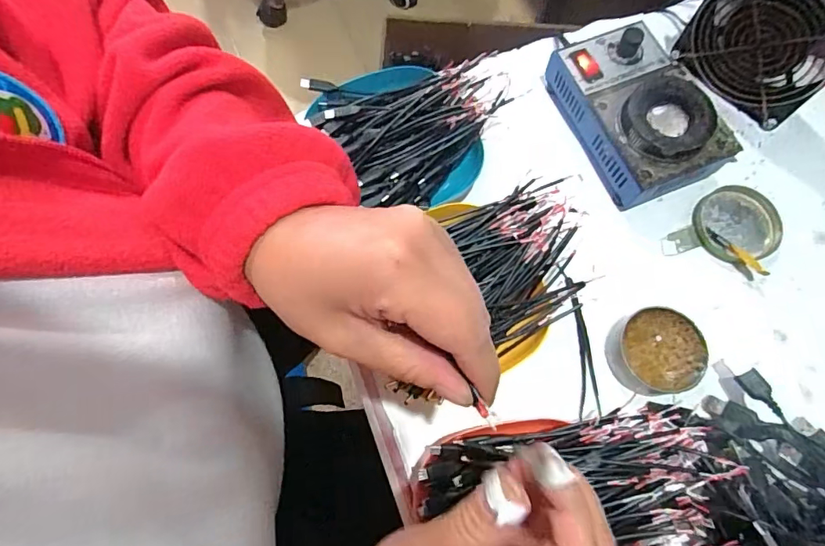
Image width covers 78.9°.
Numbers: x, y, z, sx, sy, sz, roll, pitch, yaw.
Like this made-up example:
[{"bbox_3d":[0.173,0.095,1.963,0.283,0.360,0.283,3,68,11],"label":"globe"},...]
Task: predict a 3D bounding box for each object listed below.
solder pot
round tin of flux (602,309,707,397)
[{"bbox_3d":[0.190,-0.139,0.428,0.098,0.066,0.145,-22,72,-5],"label":"solder pot"},{"bbox_3d":[0.182,0.060,0.379,0.064,0.027,0.061,0,72,2],"label":"round tin of flux"}]

